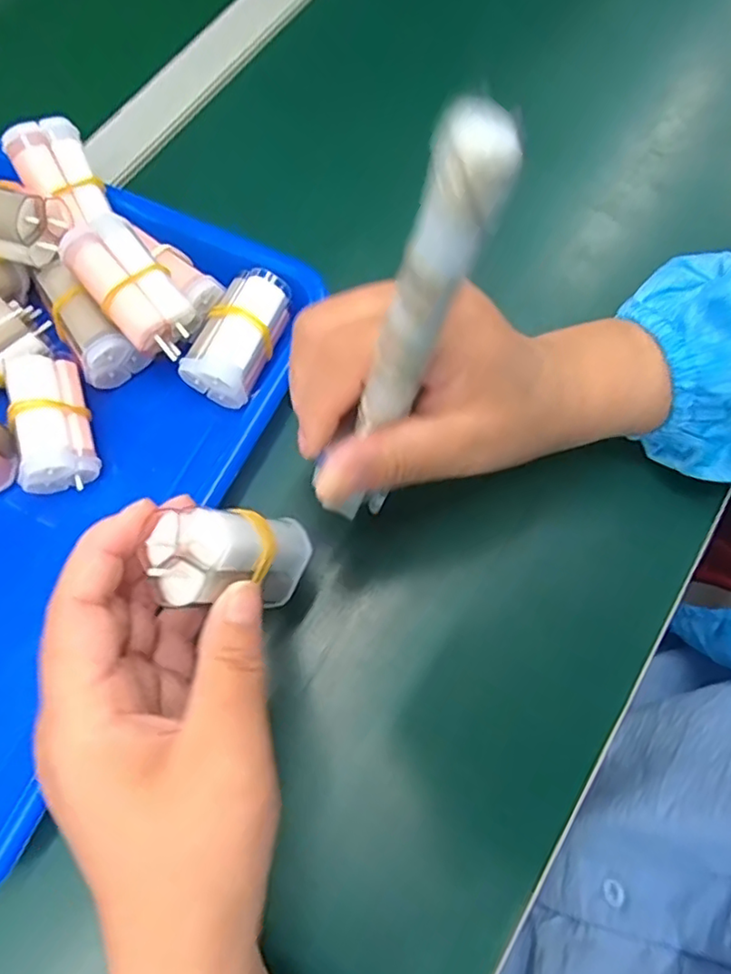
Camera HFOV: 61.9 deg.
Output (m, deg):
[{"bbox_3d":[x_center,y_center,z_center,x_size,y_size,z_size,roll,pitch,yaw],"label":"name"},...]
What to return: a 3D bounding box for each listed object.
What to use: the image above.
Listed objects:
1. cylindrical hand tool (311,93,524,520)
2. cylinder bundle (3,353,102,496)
[{"bbox_3d":[0.011,-0.034,0.196,0.021,0.161,0.014,40,57,13],"label":"cylindrical hand tool"},{"bbox_3d":[-0.157,-0.033,0.305,0.033,0.029,0.066,-16,71,-5],"label":"cylinder bundle"}]

